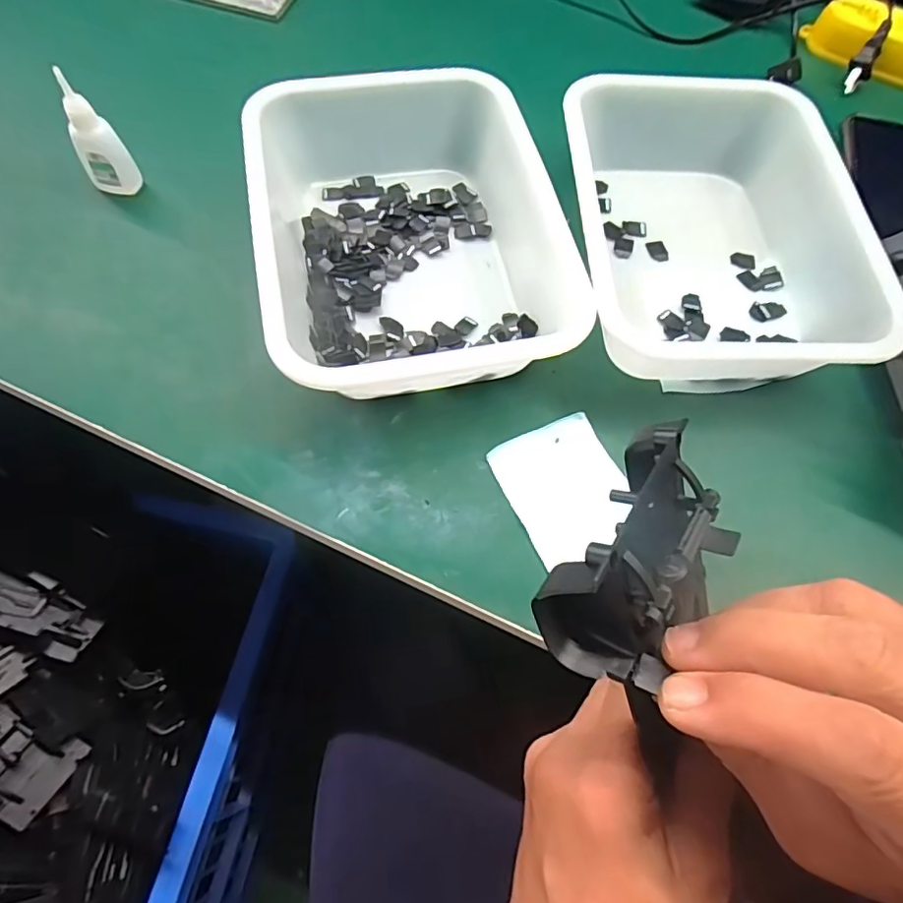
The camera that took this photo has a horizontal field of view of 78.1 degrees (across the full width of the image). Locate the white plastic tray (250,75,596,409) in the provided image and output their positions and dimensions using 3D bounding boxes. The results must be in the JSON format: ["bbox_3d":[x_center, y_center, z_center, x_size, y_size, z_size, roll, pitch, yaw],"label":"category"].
[{"bbox_3d":[-0.030,-0.146,0.370,0.184,0.063,0.241,-11,68,-7],"label":"white plastic tray"}]

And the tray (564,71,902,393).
[{"bbox_3d":[0.173,-0.153,0.384,0.181,0.059,0.229,0,67,-3],"label":"tray"}]

